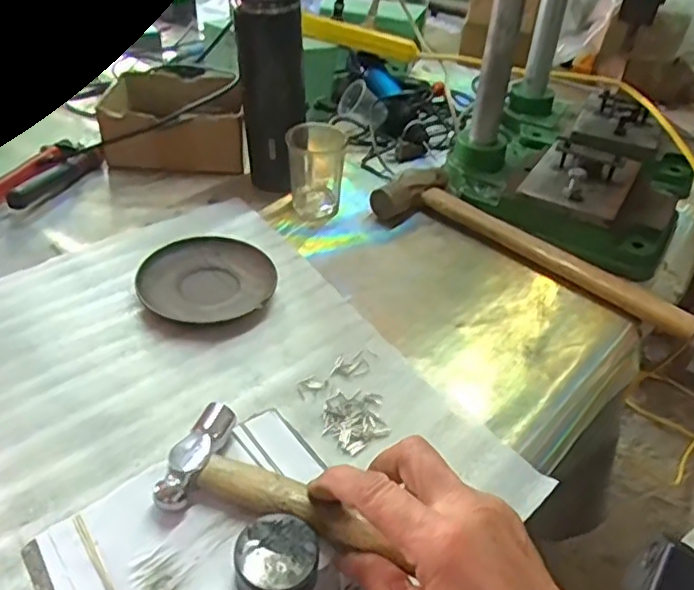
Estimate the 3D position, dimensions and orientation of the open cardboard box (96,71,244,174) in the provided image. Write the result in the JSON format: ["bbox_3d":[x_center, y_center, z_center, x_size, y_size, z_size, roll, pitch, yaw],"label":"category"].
[{"bbox_3d":[-0.197,-0.200,0.741,0.151,0.071,0.133,-1,38,-7],"label":"open cardboard box"}]

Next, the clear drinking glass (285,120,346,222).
[{"bbox_3d":[-0.032,-0.132,0.662,0.057,0.082,0.062,2,38,-3],"label":"clear drinking glass"}]

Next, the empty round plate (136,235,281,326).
[{"bbox_3d":[-0.118,-0.015,0.543,0.110,0.020,0.099,-1,38,-7],"label":"empty round plate"}]

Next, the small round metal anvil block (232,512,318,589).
[{"bbox_3d":[-0.033,0.123,0.293,0.036,0.022,0.036,3,38,-2],"label":"small round metal anvil block"}]

